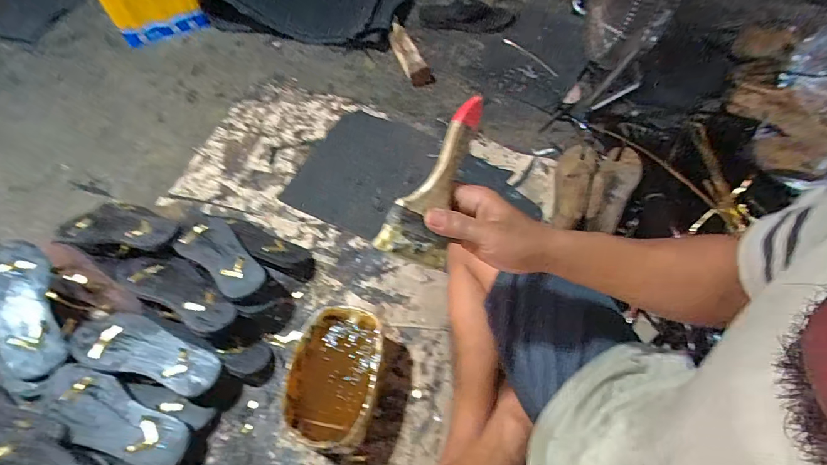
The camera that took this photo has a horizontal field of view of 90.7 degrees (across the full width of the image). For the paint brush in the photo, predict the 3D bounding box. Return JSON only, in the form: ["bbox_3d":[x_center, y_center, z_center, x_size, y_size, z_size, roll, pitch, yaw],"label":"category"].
[{"bbox_3d":[0.027,-0.048,0.377,0.073,0.012,0.157,23,88,-26],"label":"paint brush"}]

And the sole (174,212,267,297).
[{"bbox_3d":[-0.339,0.034,0.713,0.197,0.025,0.085,33,64,19],"label":"sole"}]

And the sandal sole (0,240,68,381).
[{"bbox_3d":[-0.633,0.124,0.660,0.089,0.028,0.233,-20,71,-35],"label":"sandal sole"}]

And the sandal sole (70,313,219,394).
[{"bbox_3d":[-0.408,0.185,0.626,0.219,0.032,0.086,17,60,10],"label":"sandal sole"}]

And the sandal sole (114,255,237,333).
[{"bbox_3d":[-0.398,0.090,0.684,0.248,0.037,0.083,24,62,14],"label":"sandal sole"}]

